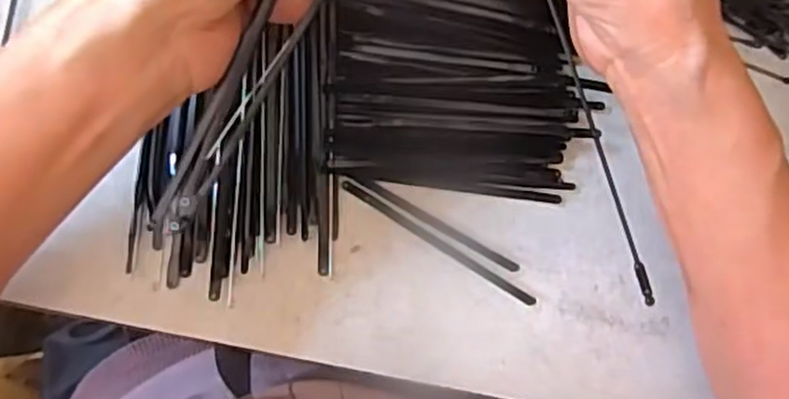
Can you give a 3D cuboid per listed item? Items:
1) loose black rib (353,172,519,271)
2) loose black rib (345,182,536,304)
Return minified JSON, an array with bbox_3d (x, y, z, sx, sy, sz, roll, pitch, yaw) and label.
[{"bbox_3d":[0.019,0.011,0.323,0.081,0.004,0.005,31,86,-5],"label":"loose black rib"},{"bbox_3d":[0.020,0.019,0.323,0.098,0.004,0.005,33,86,-5],"label":"loose black rib"}]

